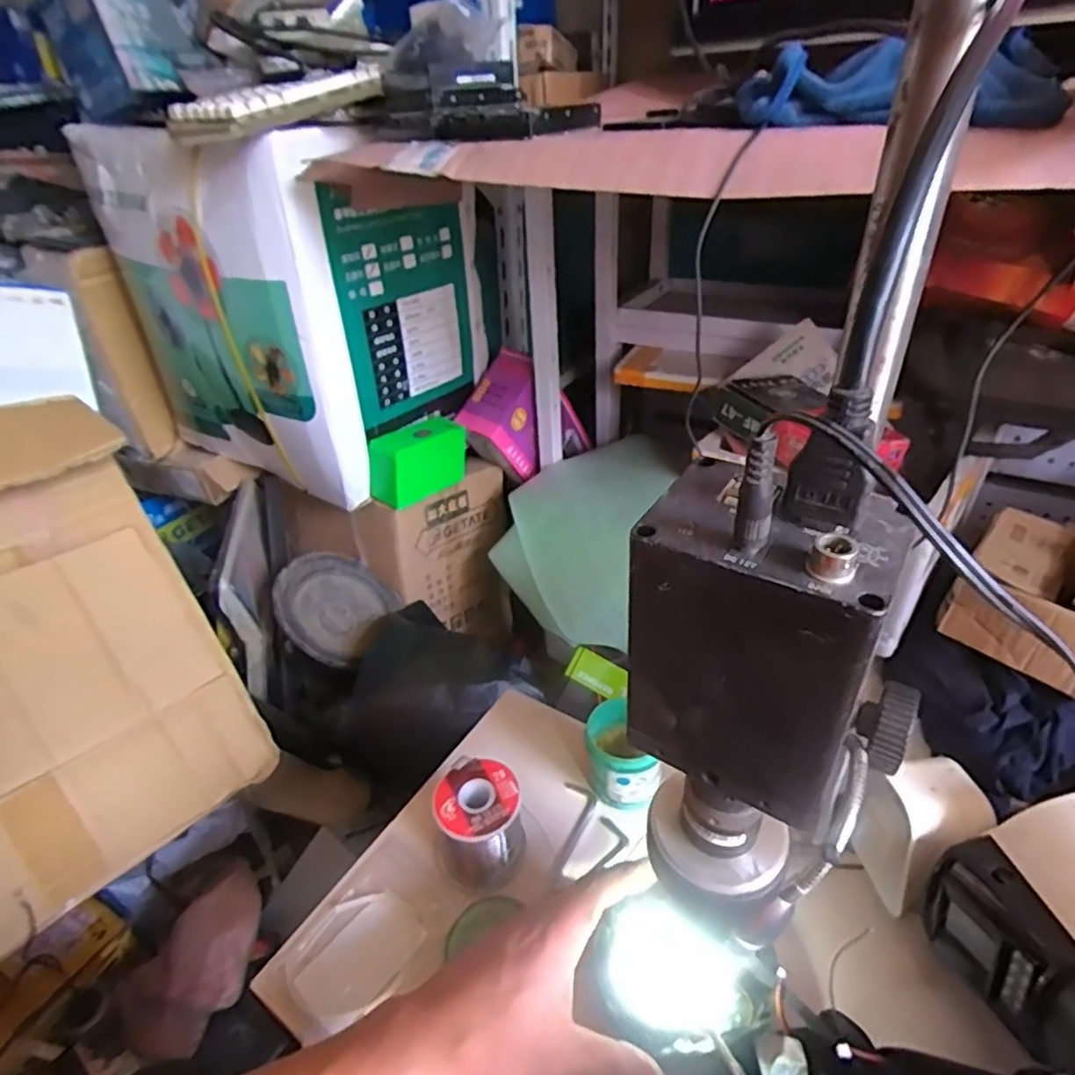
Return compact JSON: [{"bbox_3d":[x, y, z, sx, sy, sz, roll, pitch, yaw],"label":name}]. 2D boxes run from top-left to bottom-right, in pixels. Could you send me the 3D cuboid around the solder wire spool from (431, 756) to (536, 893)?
[{"bbox_3d":[-0.041,0.212,0.470,0.066,0.068,0.065,-2,34,1],"label":"solder wire spool"}]

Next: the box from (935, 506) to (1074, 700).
[{"bbox_3d":[0.672,0.075,0.812,0.248,0.092,0.219,-25,40,-30],"label":"box"}]

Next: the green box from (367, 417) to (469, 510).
[{"bbox_3d":[-0.191,-0.123,1.015,0.065,0.107,0.154,21,40,31],"label":"green box"}]

